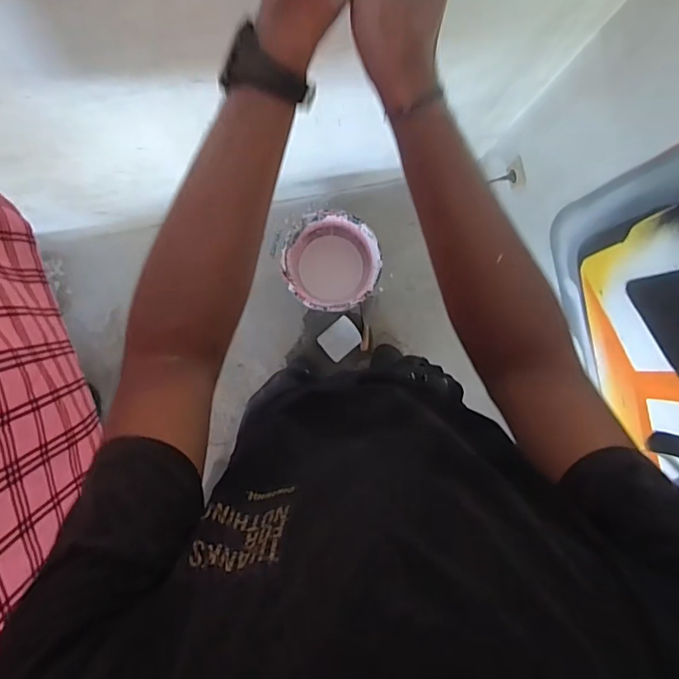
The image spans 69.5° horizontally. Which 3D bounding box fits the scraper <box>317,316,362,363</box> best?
[{"bbox_3d":[0.003,-0.002,1.581,0.129,0.008,0.105,-41,88,12],"label":"scraper"}]

